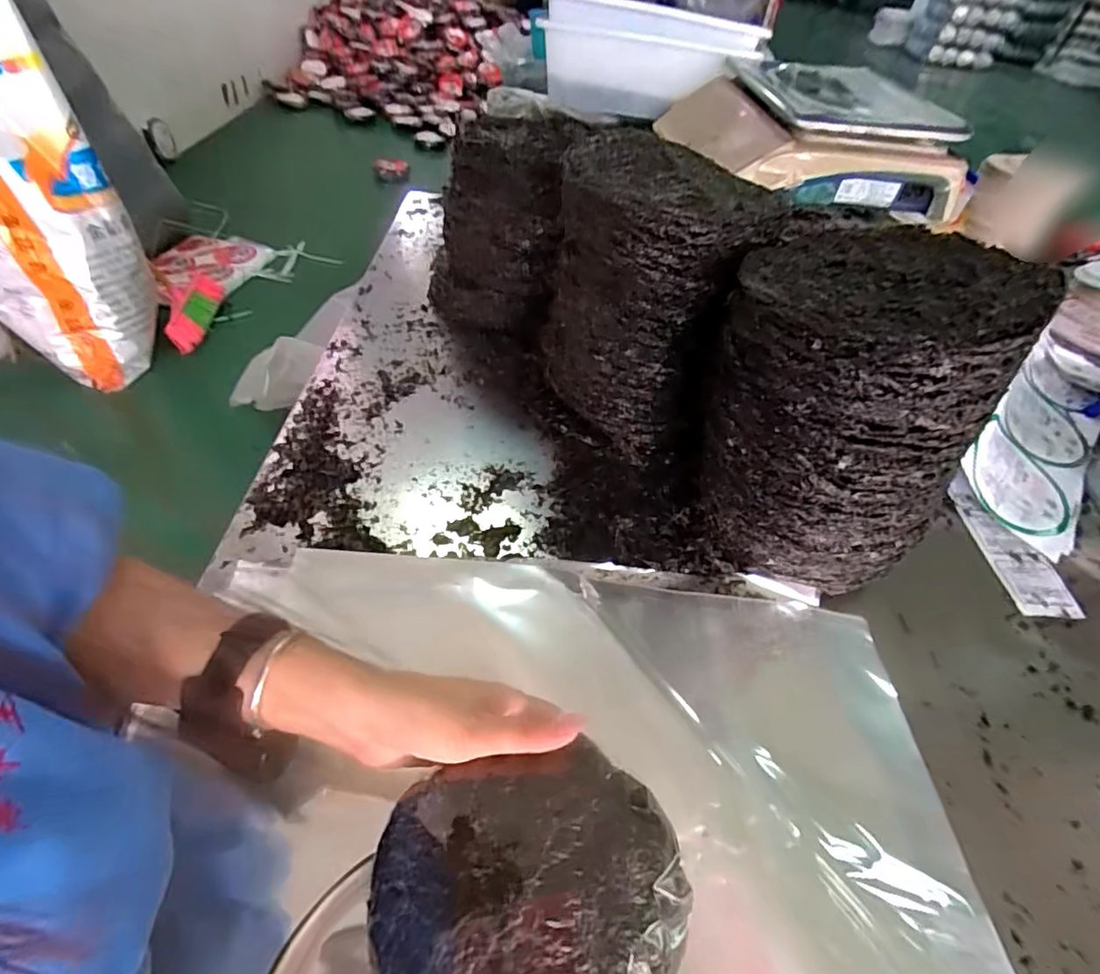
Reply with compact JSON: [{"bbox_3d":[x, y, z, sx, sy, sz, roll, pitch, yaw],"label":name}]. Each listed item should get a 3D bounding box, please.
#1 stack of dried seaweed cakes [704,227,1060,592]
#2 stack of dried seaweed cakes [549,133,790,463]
[{"bbox_3d":[0.241,-0.059,0.499,0.213,0.283,0.197,26,51,15],"label":"stack of dried seaweed cakes"},{"bbox_3d":[0.096,-0.187,0.594,0.194,0.271,0.183,35,54,21],"label":"stack of dried seaweed cakes"}]

